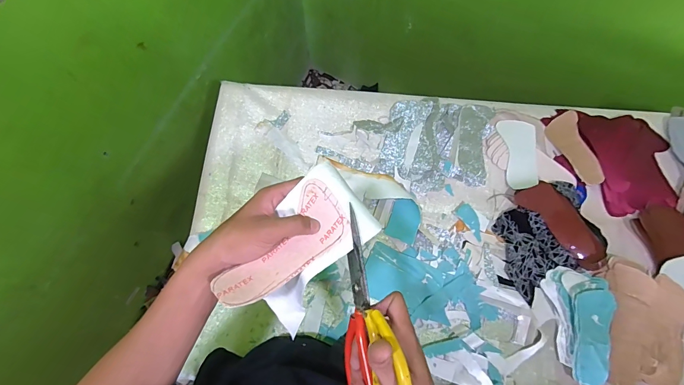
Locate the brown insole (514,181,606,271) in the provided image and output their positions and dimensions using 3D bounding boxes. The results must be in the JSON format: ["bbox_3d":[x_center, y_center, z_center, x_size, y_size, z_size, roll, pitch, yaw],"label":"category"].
[{"bbox_3d":[0.442,0.058,0.688,0.072,0.029,0.191,-37,77,-12],"label":"brown insole"}]

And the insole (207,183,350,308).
[{"bbox_3d":[-0.057,0.057,0.354,0.064,0.025,0.152,42,67,11],"label":"insole"}]

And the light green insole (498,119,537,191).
[{"bbox_3d":[0.378,-0.084,0.728,0.067,0.007,0.154,-9,71,23],"label":"light green insole"}]

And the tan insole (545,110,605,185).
[{"bbox_3d":[0.502,-0.094,0.750,0.065,0.015,0.168,-20,72,27],"label":"tan insole"}]

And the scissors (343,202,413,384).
[{"bbox_3d":[0.020,0.133,0.346,0.014,0.105,0.197,0,50,-20],"label":"scissors"}]

